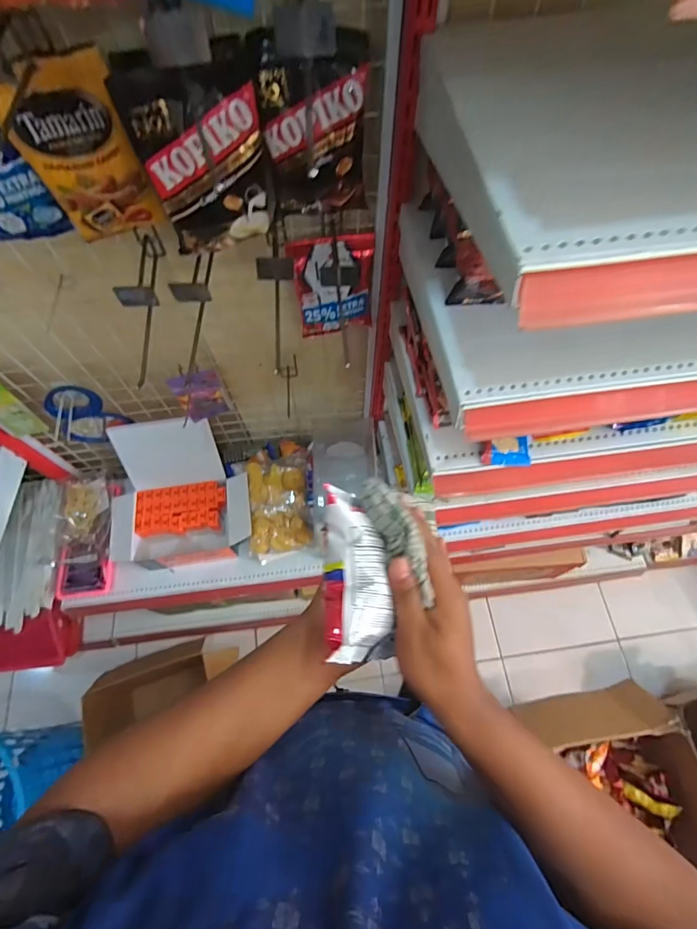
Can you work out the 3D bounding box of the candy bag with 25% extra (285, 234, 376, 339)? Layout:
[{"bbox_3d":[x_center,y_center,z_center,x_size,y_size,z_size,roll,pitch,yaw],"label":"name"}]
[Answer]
[{"bbox_3d":[-0.024,-0.295,0.752,0.131,0.170,0.041,-3,66,-1],"label":"candy bag with 25% extra"}]

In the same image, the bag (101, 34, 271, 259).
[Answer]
[{"bbox_3d":[-0.159,-0.346,0.505,0.133,0.188,0.039,-17,58,-6],"label":"bag"}]

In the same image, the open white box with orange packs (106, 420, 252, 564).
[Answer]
[{"bbox_3d":[-0.442,0.092,1.151,0.340,0.284,0.297,-7,66,-3],"label":"open white box with orange packs"}]

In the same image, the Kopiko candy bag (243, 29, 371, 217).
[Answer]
[{"bbox_3d":[-0.040,-0.389,0.528,0.120,0.168,0.044,-5,66,-2],"label":"Kopiko candy bag"}]

